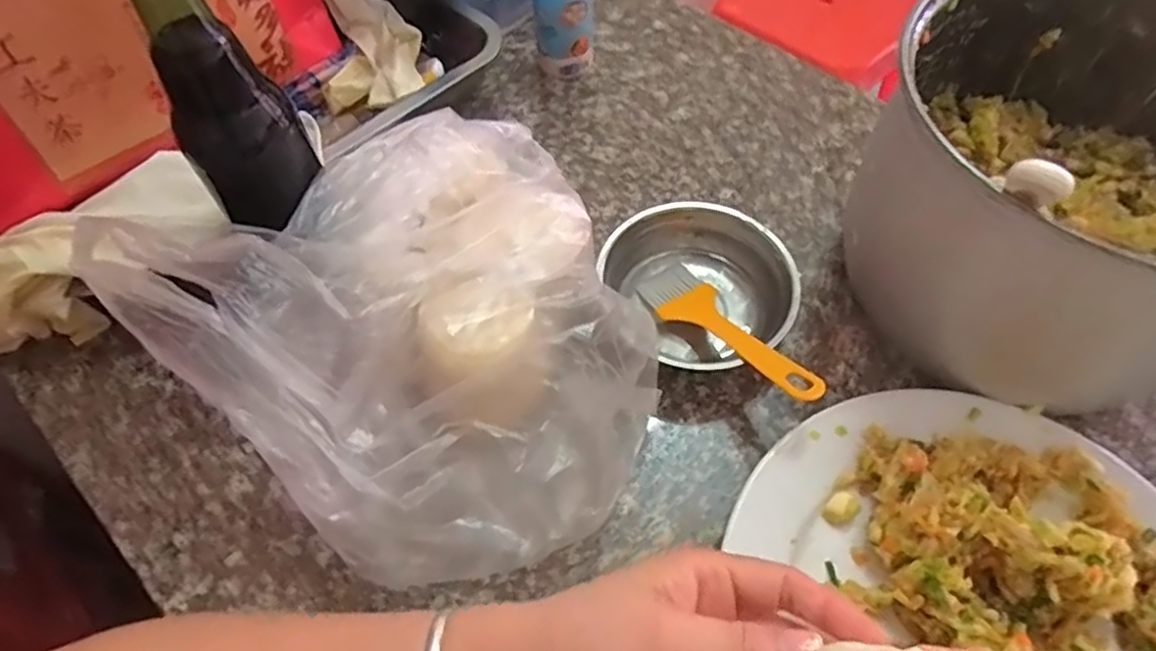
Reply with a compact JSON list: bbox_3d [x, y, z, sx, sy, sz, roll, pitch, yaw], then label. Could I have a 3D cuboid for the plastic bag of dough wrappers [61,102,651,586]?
[{"bbox_3d":[-0.078,0.000,0.372,0.249,0.116,0.222,36,65,21],"label":"plastic bag of dough wrappers"}]

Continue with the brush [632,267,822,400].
[{"bbox_3d":[0.088,0.003,0.395,0.038,0.013,0.143,-28,38,-16],"label":"brush"}]

